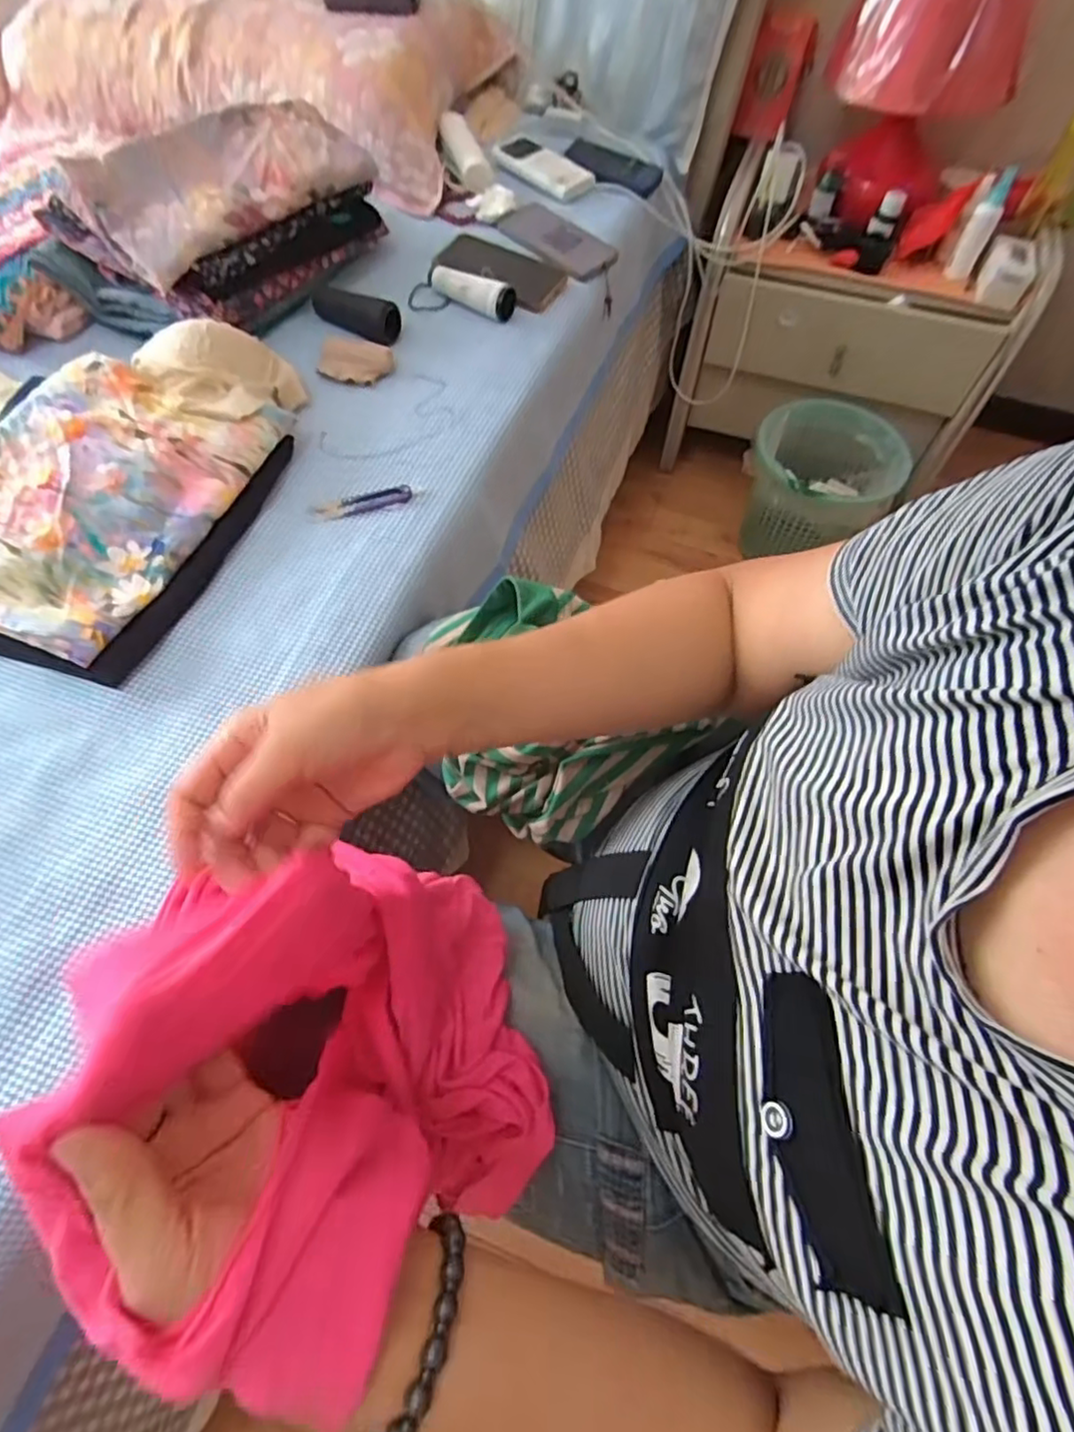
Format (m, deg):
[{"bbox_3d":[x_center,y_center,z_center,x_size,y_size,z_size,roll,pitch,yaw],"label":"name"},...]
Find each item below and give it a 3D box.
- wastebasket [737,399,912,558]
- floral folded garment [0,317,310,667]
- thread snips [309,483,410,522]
[{"bbox_3d":[0.500,-0.394,1.191,0.248,0.275,0.219,20,63,9],"label":"wastebasket"},{"bbox_3d":[-0.377,-0.233,0.574,0.218,0.049,0.396,19,63,8],"label":"floral folded garment"},{"bbox_3d":[-0.173,-0.209,0.620,0.100,0.005,0.025,-19,64,-11],"label":"thread snips"}]

